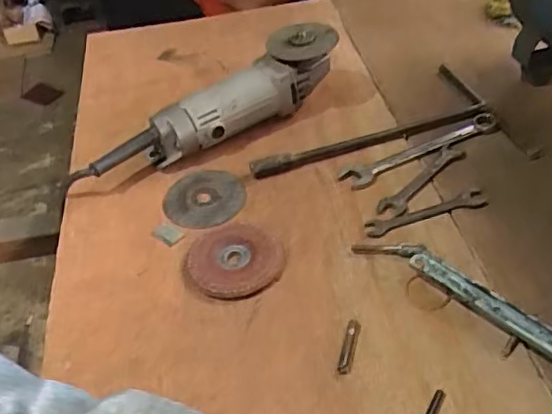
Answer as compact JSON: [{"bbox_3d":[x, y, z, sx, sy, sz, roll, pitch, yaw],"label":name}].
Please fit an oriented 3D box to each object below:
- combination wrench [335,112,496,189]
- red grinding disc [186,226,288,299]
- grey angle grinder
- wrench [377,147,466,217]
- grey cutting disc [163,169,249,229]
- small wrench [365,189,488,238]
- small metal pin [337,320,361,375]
[{"bbox_3d":[0.157,-0.064,0.626,0.191,0.006,0.031,-24,47,-16],"label":"combination wrench"},{"bbox_3d":[-0.039,0.048,0.533,0.088,0.014,0.076,10,47,17],"label":"red grinding disc"},{"bbox_3d":[-0.080,-0.115,0.654,0.325,0.089,0.073,-24,47,-17],"label":"grey angle grinder"},{"bbox_3d":[0.150,-0.027,0.593,0.127,0.004,0.025,-36,51,-26],"label":"wrench"},{"bbox_3d":[-0.075,-0.009,0.607,0.085,0.011,0.087,-5,44,4],"label":"grey cutting disc"},{"bbox_3d":[0.147,0.007,0.562,0.123,0.005,0.021,-15,45,-9],"label":"small wrench"},{"bbox_3d":[0.059,0.112,0.461,0.010,0.004,0.048,9,46,16],"label":"small metal pin"}]

